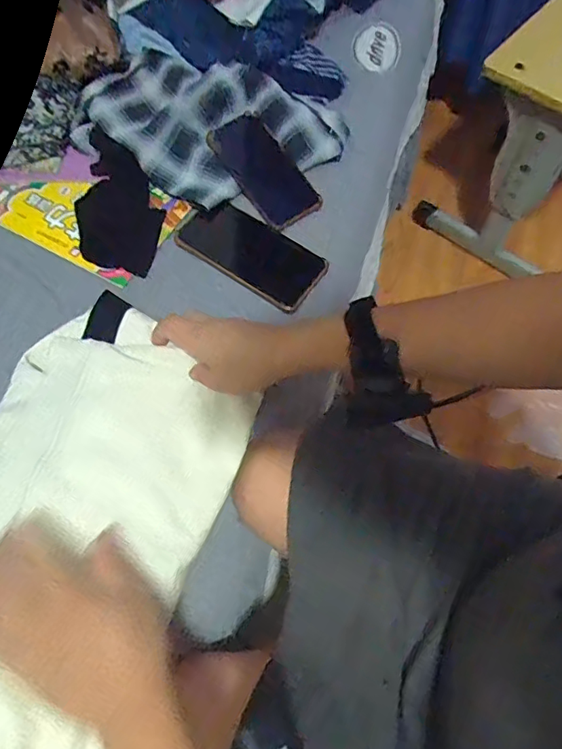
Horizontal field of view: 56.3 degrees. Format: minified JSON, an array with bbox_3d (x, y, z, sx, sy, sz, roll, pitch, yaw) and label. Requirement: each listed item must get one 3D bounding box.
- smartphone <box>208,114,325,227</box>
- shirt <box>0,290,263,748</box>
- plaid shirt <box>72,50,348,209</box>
[{"bbox_3d":[-0.020,-0.245,0.628,0.074,0.010,0.155,-34,77,-11],"label":"smartphone"},{"bbox_3d":[-0.185,0.117,0.450,0.239,0.027,0.390,20,67,11],"label":"shirt"},{"bbox_3d":[-0.093,-0.314,0.632,0.299,0.048,0.204,30,69,15],"label":"plaid shirt"}]

